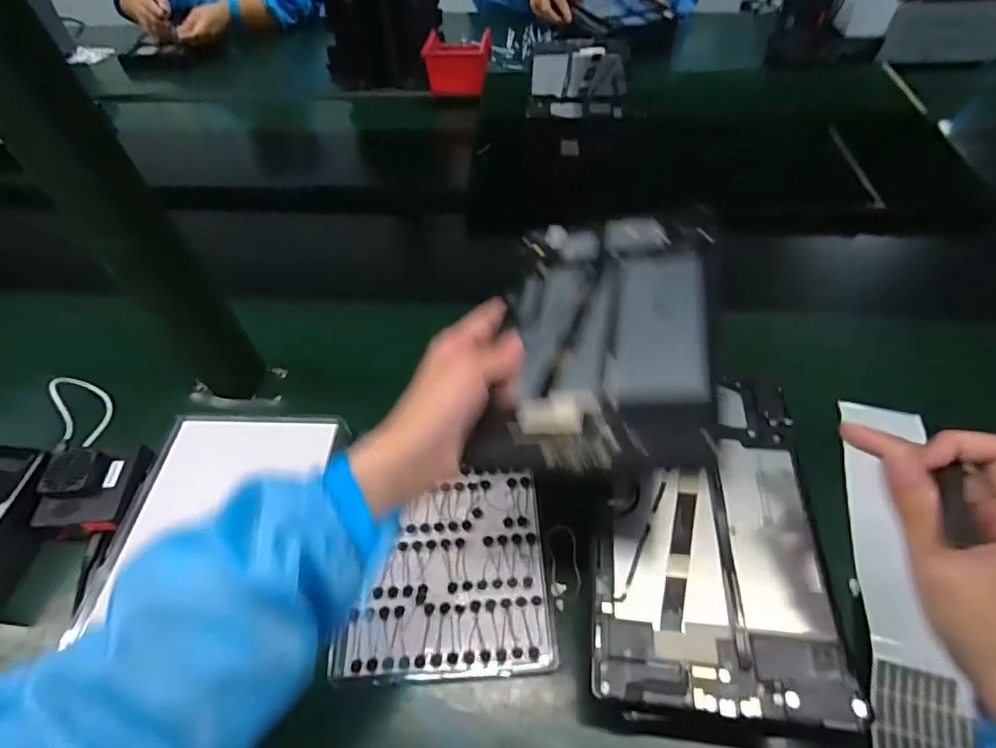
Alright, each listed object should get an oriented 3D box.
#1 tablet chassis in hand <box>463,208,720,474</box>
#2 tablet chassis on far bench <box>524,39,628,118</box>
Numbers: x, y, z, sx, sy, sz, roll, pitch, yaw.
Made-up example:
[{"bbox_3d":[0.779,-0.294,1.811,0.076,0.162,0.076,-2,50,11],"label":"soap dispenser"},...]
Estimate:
[{"bbox_3d":[0.072,-0.040,0.358,0.144,0.008,0.241,-6,46,22],"label":"tablet chassis in hand"},{"bbox_3d":[0.117,-0.435,0.760,0.141,0.018,0.223,6,52,7],"label":"tablet chassis on far bench"}]

